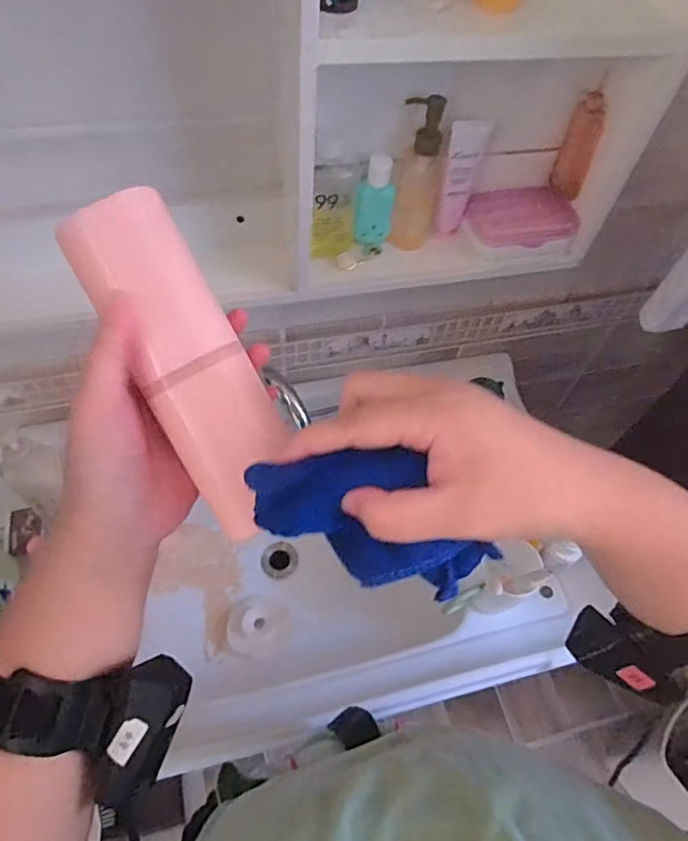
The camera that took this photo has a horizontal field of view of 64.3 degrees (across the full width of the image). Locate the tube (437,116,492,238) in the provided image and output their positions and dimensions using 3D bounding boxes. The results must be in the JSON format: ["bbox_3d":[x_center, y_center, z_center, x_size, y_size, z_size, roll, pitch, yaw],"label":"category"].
[{"bbox_3d":[0.122,-0.256,0.586,0.037,0.121,0.026,15,57,5],"label":"tube"}]

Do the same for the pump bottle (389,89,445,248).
[{"bbox_3d":[0.077,-0.249,0.566,0.044,0.151,0.037,24,58,10],"label":"pump bottle"}]

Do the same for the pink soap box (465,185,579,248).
[{"bbox_3d":[0.202,-0.231,0.627,0.124,0.034,0.051,-6,58,-9],"label":"pink soap box"}]

